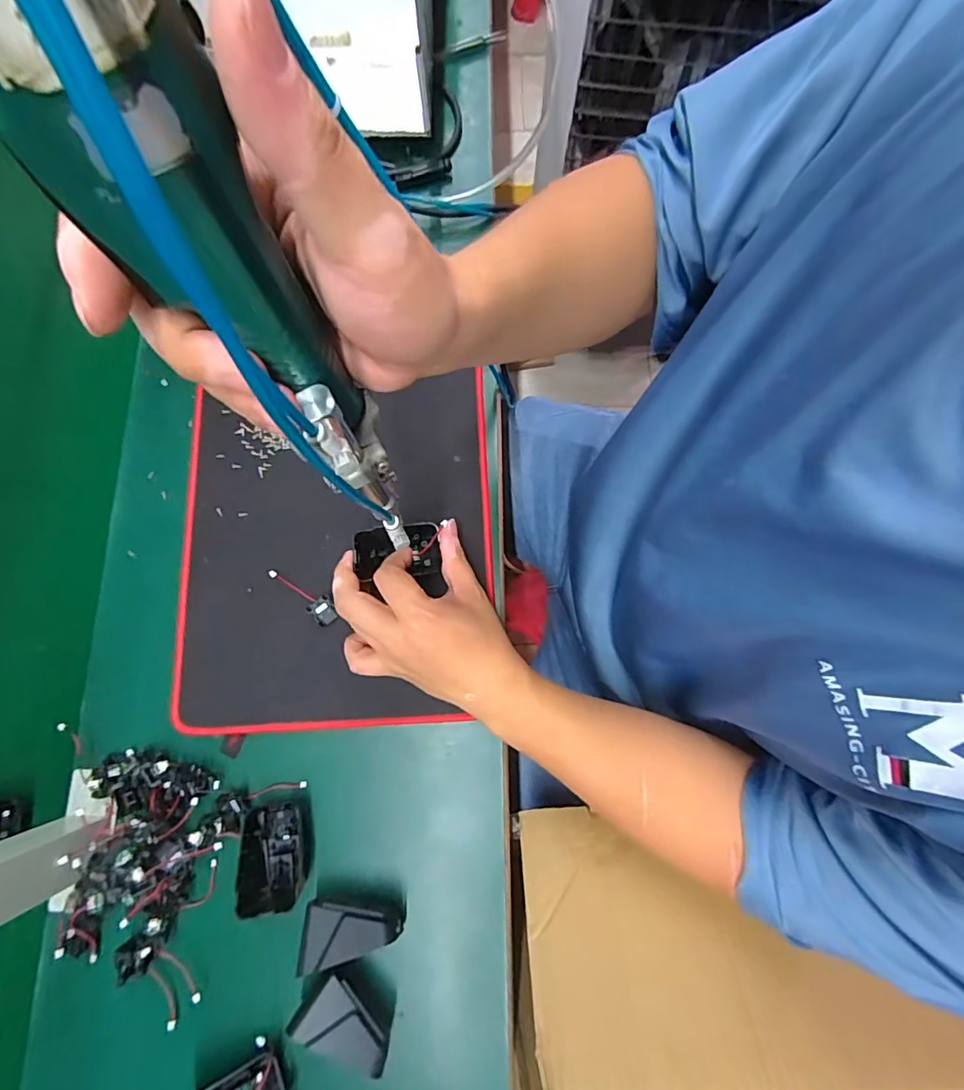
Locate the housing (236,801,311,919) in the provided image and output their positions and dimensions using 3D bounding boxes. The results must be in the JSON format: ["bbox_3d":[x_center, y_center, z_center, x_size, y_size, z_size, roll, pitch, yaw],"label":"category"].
[{"bbox_3d":[-0.156,0.231,0.372,0.042,0.037,0.064,-8,77,-3],"label":"housing"}]

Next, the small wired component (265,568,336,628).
[{"bbox_3d":[-0.150,0.041,0.425,0.065,0.022,0.022,42,80,8],"label":"small wired component"}]

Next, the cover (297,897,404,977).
[{"bbox_3d":[-0.095,0.274,0.361,0.064,0.050,0.032,-12,77,-4],"label":"cover"}]

